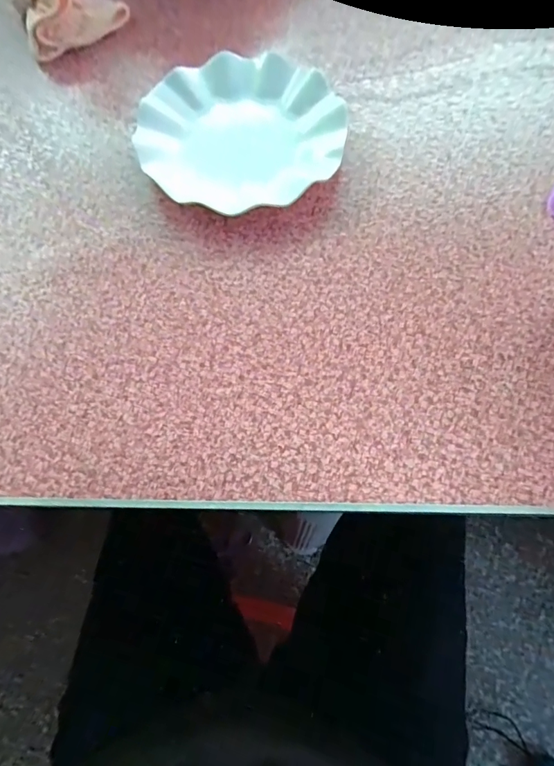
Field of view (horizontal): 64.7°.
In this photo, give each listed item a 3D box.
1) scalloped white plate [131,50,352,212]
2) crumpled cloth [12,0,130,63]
[{"bbox_3d":[-0.034,-0.228,0.398,0.179,0.026,0.162,-29,71,-9],"label":"scalloped white plate"},{"bbox_3d":[-0.241,-0.420,0.458,0.102,0.057,0.149,-35,72,-11],"label":"crumpled cloth"}]

